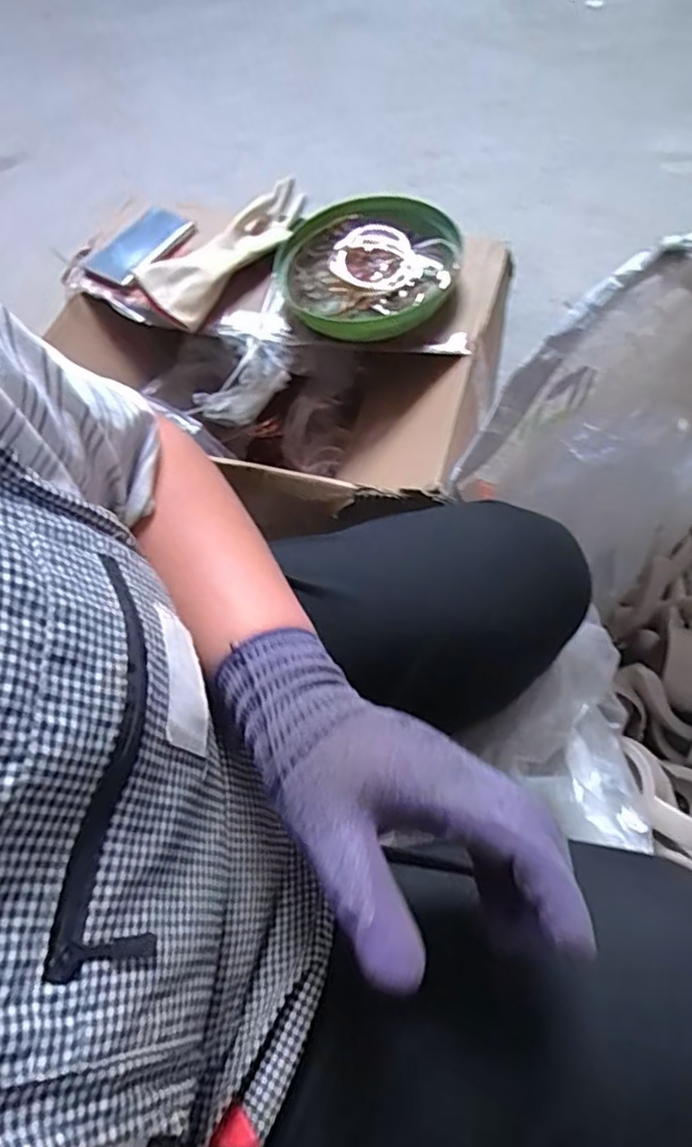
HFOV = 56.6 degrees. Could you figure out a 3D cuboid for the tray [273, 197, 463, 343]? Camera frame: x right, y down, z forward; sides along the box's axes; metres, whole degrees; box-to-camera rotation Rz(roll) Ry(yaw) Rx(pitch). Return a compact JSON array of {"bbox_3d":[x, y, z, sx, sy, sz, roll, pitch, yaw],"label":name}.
[{"bbox_3d":[0.021,-0.391,0.809,0.227,0.044,0.208,-4,74,12],"label":"tray"}]

